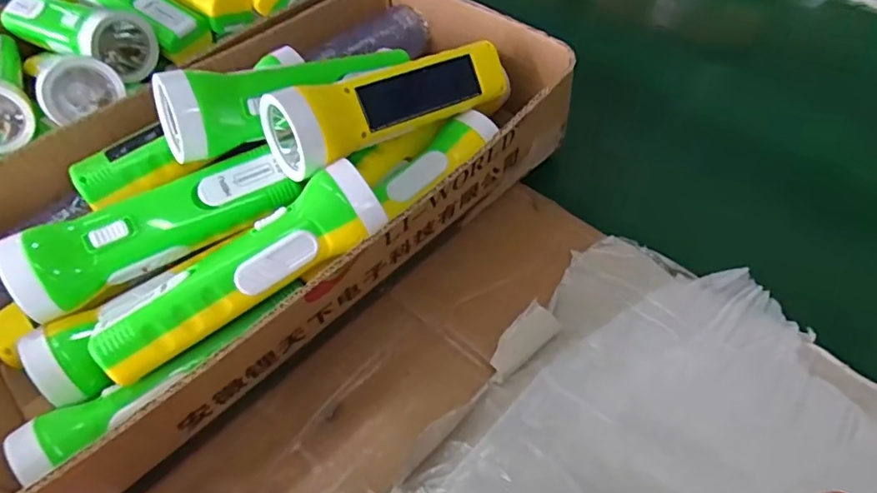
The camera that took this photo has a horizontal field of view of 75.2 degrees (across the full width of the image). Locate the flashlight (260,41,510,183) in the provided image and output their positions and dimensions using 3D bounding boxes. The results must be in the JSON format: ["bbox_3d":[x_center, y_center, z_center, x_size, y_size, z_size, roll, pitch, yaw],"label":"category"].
[{"bbox_3d":[-0.020,-0.094,0.371,0.179,0.055,0.049,-25,55,-29],"label":"flashlight"}]

